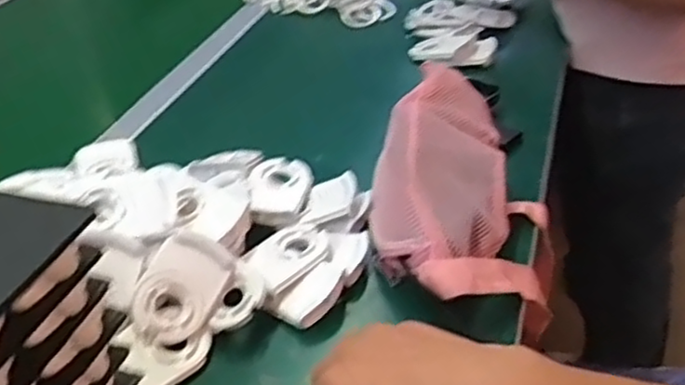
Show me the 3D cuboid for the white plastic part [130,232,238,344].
[{"bbox_3d":[-0.122,0.073,0.539,0.058,0.012,0.082,30,66,-5],"label":"white plastic part"}]

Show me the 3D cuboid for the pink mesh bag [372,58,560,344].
[{"bbox_3d":[0.113,0.000,0.659,0.160,0.115,0.304,3,37,9],"label":"pink mesh bag"}]

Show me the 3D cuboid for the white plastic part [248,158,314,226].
[{"bbox_3d":[-0.057,-0.004,0.660,0.057,0.015,0.086,-7,36,-5],"label":"white plastic part"}]

